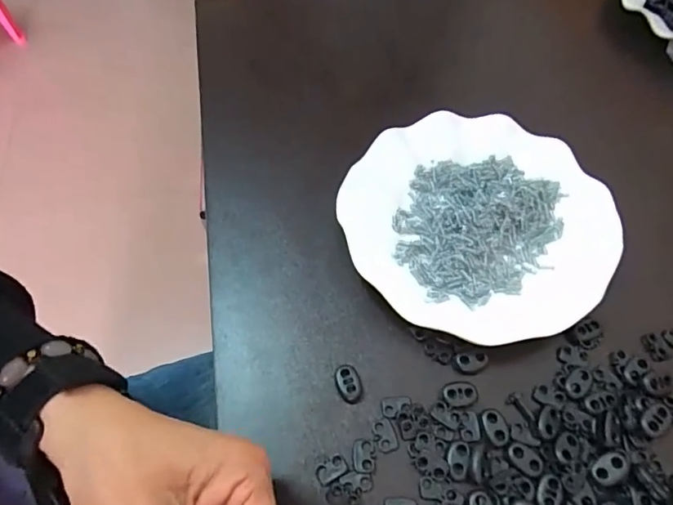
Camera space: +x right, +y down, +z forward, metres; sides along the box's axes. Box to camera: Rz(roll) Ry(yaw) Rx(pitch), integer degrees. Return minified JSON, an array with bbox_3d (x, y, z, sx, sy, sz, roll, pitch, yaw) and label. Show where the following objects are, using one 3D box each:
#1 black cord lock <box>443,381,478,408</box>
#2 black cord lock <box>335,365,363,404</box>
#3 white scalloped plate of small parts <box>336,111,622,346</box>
[{"bbox_3d":[0.076,0.087,0.298,0.021,0.004,0.015,-7,60,-4],"label":"black cord lock"},{"bbox_3d":[0.008,0.081,0.301,0.014,0.004,0.023,-21,62,-12],"label":"black cord lock"},{"bbox_3d":[0.097,-0.024,0.346,0.178,0.025,0.172,0,60,0],"label":"white scalloped plate of small parts"}]

